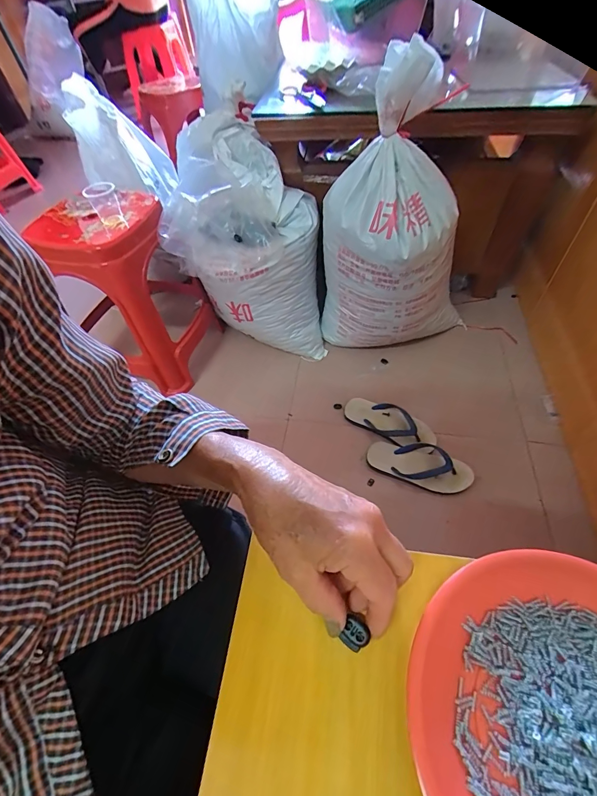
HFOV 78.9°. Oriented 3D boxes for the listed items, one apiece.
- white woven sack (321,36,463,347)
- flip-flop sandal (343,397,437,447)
[{"bbox_3d":[0.246,-0.412,0.898,0.316,0.586,0.289,-36,58,-21],"label":"white woven sack"},{"bbox_3d":[0.231,0.061,0.928,0.240,0.041,0.092,28,60,23],"label":"flip-flop sandal"}]

